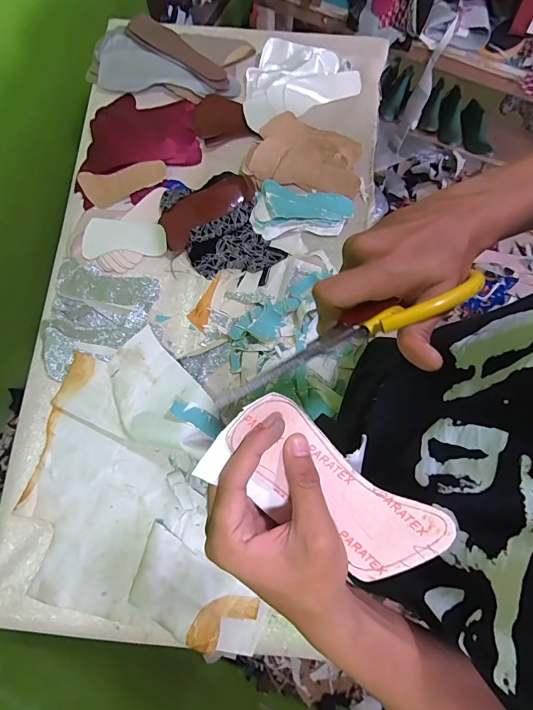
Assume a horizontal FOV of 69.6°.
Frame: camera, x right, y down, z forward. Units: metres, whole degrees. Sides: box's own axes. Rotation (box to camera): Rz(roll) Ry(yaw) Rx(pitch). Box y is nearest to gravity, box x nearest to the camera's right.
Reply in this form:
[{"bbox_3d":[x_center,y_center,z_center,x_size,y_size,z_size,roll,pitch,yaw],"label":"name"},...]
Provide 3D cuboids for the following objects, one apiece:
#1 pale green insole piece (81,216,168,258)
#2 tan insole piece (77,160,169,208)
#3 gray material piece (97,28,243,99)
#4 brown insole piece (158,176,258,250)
[{"bbox_3d":[-0.269,-0.221,0.723,0.157,0.009,0.068,-2,111,0],"label":"pale green insole piece"},{"bbox_3d":[-0.280,-0.336,0.754,0.165,0.013,0.066,-10,99,-3],"label":"tan insole piece"},{"bbox_3d":[-0.211,-0.580,0.787,0.298,0.039,0.118,19,78,6],"label":"gray material piece"},{"bbox_3d":[-0.118,-0.280,0.731,0.190,0.029,0.072,-37,79,-7],"label":"brown insole piece"}]

